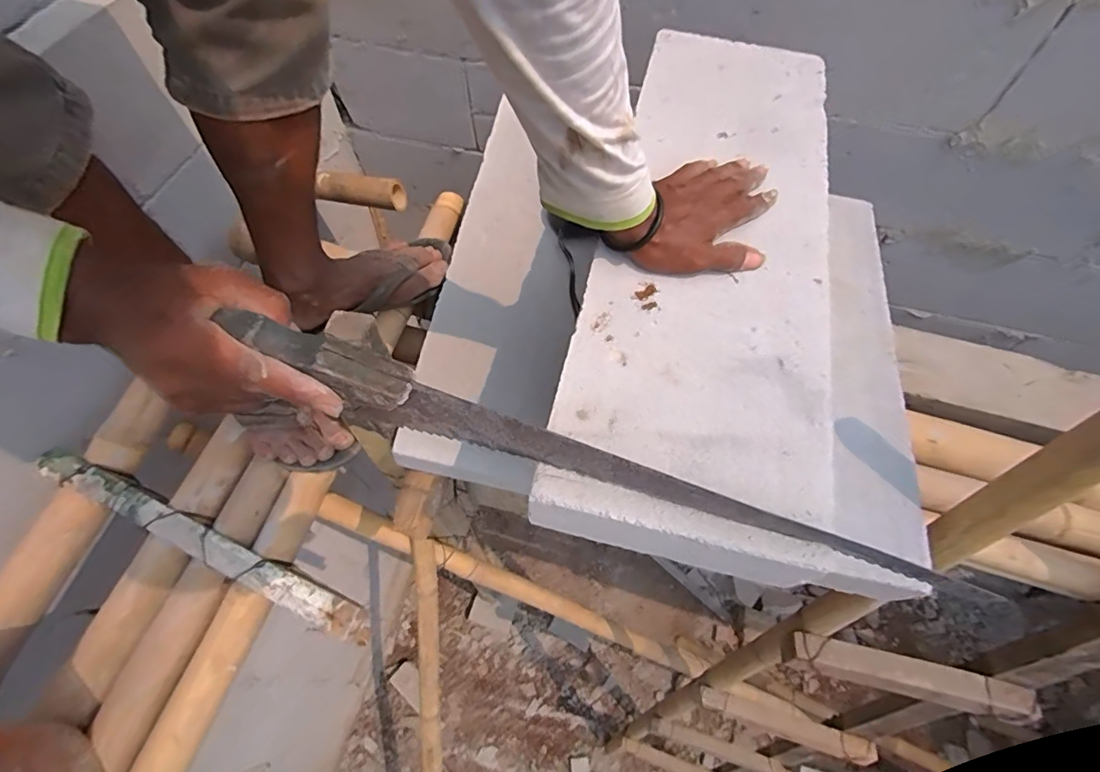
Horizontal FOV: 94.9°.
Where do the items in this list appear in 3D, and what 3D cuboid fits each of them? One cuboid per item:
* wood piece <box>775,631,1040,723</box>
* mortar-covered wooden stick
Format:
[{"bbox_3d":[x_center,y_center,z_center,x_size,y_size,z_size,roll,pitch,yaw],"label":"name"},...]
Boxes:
[{"bbox_3d":[0.552,0.449,0.786,0.340,0.072,0.052,12,62,6],"label":"wood piece"},{"bbox_3d":[-0.397,0.175,0.573,0.455,0.029,0.035,22,63,11],"label":"mortar-covered wooden stick"}]

